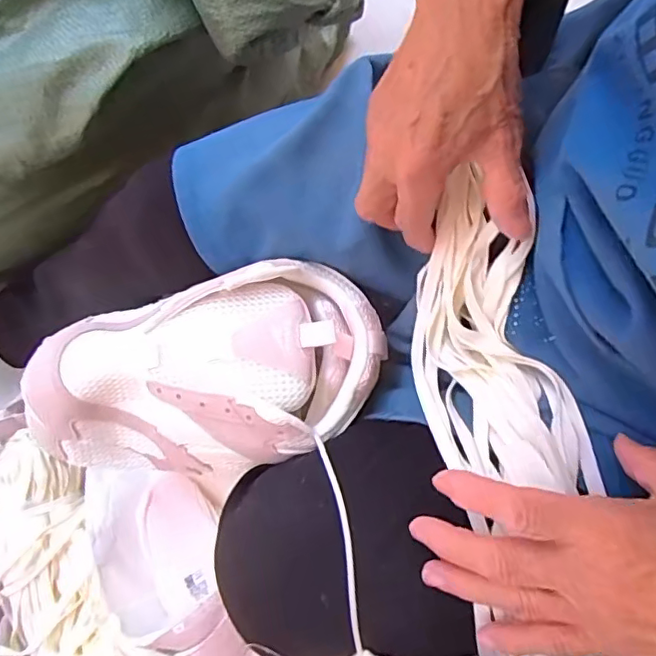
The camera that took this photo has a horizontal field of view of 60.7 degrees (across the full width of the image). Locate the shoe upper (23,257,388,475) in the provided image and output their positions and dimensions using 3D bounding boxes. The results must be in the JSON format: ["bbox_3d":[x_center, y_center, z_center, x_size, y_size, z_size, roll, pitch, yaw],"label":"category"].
[{"bbox_3d":[-0.083,0.029,0.375,0.233,0.070,0.123,-9,77,-1],"label":"shoe upper"}]

